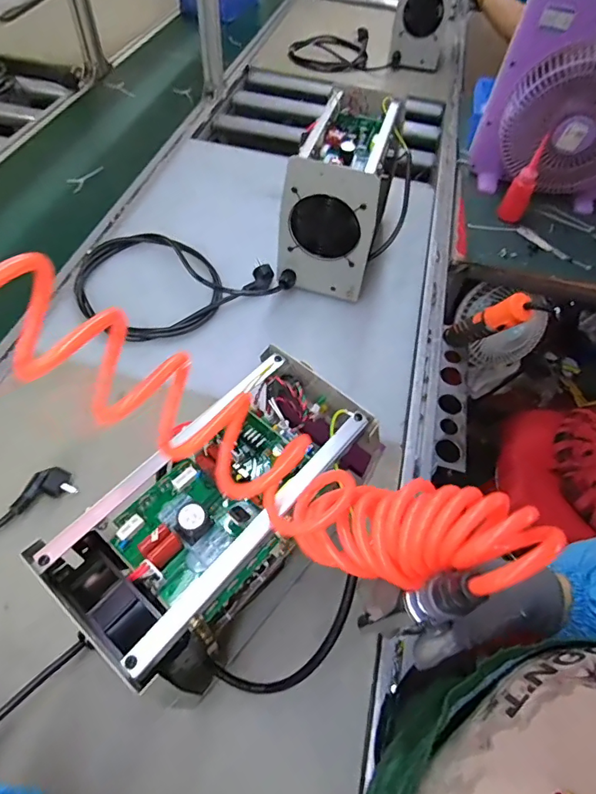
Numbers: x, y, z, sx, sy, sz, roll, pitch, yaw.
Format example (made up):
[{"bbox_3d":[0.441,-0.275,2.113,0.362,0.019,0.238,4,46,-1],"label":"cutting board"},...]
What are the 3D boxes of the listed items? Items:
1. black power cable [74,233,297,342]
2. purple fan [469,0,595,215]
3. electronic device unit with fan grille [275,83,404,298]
[{"bbox_3d":[-0.210,-0.224,0.822,0.350,0.043,0.258,-18,59,-17],"label":"black power cable"},{"bbox_3d":[0.543,-0.561,0.905,0.317,0.361,0.133,28,57,14],"label":"purple fan"},{"bbox_3d":[0.084,-0.369,0.817,0.154,0.217,0.310,15,55,6],"label":"electronic device unit with fan grille"}]

